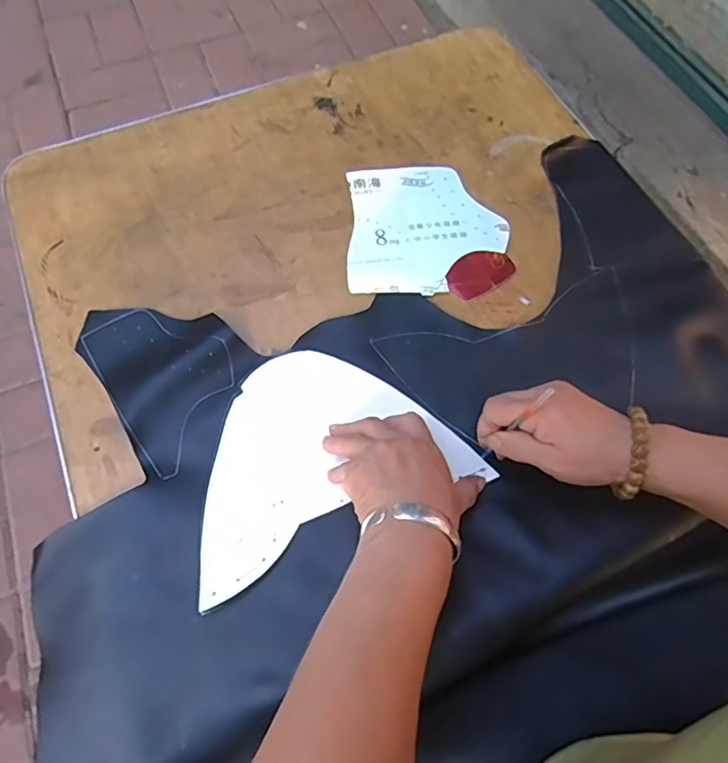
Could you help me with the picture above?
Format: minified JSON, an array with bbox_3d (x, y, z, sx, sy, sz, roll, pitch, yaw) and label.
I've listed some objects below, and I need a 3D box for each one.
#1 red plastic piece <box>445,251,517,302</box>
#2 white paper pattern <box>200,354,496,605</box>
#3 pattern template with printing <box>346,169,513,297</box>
[{"bbox_3d":[0.110,-0.103,0.514,0.066,0.008,0.043,-40,79,-18],"label":"red plastic piece"},{"bbox_3d":[-0.038,0.050,0.442,0.225,0.008,0.160,-22,68,-11],"label":"white paper pattern"},{"bbox_3d":[0.062,-0.154,0.534,0.150,0.005,0.155,-1,64,-1],"label":"pattern template with printing"}]

